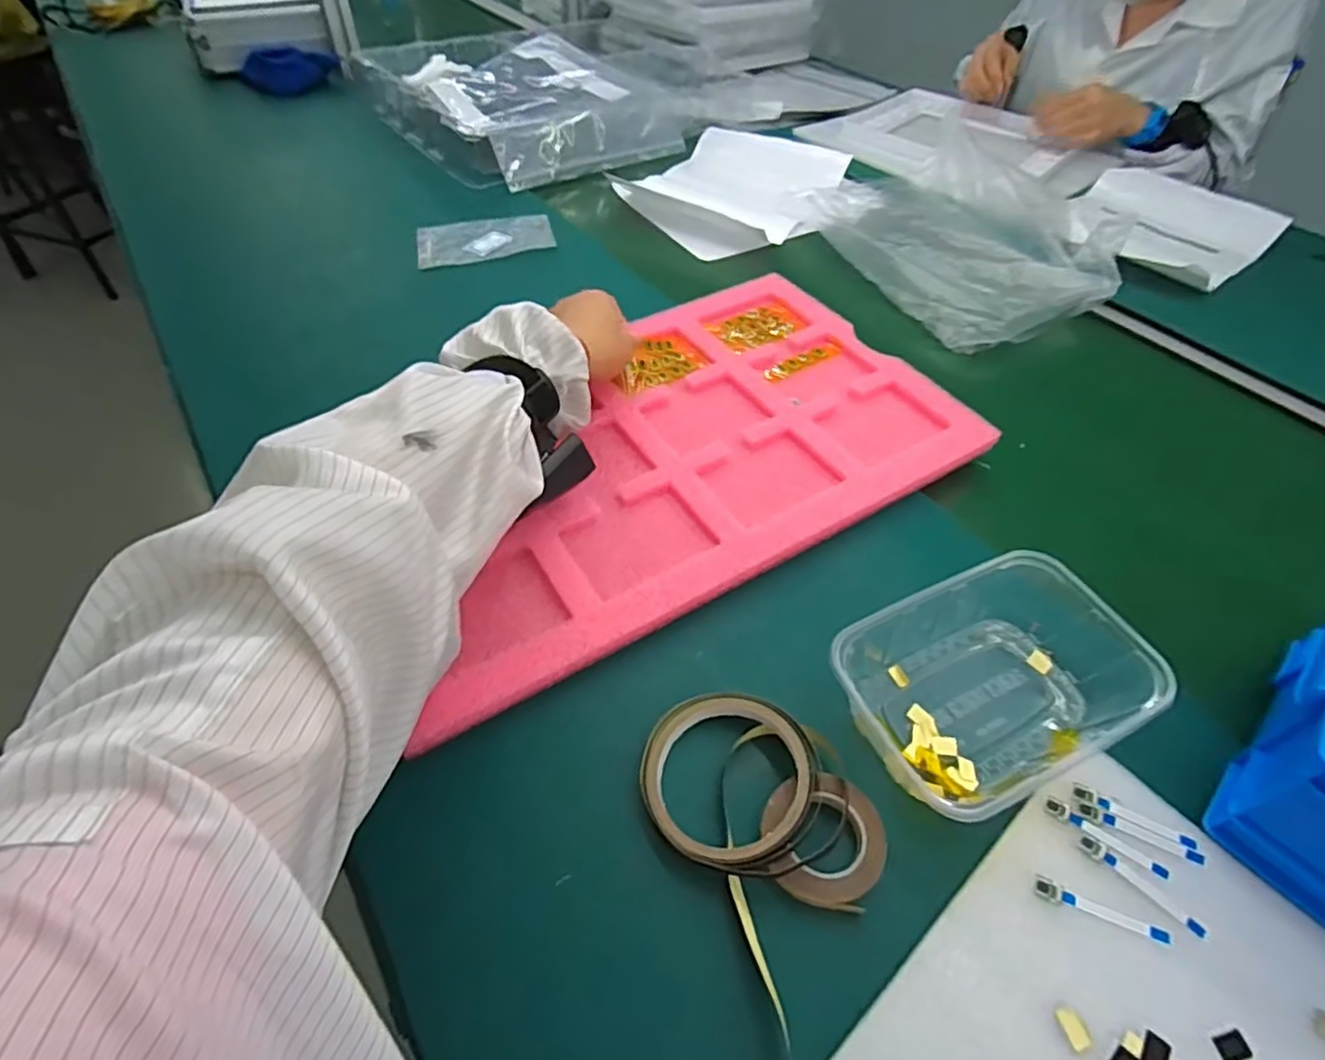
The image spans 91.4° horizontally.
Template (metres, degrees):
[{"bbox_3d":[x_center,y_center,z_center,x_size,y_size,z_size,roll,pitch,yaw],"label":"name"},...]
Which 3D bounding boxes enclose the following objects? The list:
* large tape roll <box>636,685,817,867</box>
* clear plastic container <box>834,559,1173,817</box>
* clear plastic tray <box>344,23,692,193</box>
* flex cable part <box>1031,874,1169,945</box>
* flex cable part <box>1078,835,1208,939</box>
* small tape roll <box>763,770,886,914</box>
[{"bbox_3d":[0.035,0.132,0.353,0.090,0.020,0.091,0,50,-1],"label":"large tape roll"},{"bbox_3d":[0.188,0.090,0.374,0.164,0.055,0.113,-20,53,-17],"label":"clear plastic container"},{"bbox_3d":[-0.212,-0.650,0.973,0.361,0.065,0.438,-29,56,-23],"label":"clear plastic tray"},{"bbox_3d":[0.213,0.185,0.312,0.060,0.004,0.009,20,52,15],"label":"flex cable part"},{"bbox_3d":[0.237,0.174,0.320,0.059,0.004,0.009,36,58,26],"label":"flex cable part"},{"bbox_3d":[0.084,0.159,0.336,0.061,0.017,0.063,0,50,-1],"label":"small tape roll"}]

